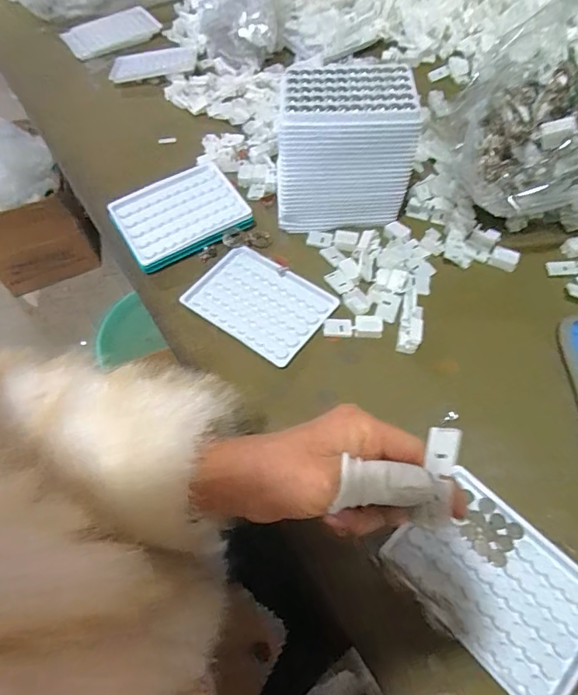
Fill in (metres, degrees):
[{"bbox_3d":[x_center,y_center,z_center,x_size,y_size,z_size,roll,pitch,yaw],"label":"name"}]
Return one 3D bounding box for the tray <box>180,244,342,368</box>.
[{"bbox_3d":[-0.029,-0.046,0.445,0.132,0.007,0.093,32,66,21],"label":"tray"}]

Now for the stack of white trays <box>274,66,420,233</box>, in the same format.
[{"bbox_3d":[0.053,-0.204,0.462,0.138,0.119,0.095,-3,59,2],"label":"stack of white trays"}]

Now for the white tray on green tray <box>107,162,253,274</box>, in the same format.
[{"bbox_3d":[-0.119,-0.145,0.495,0.133,0.028,0.094,-30,61,-13],"label":"white tray on green tray"}]

